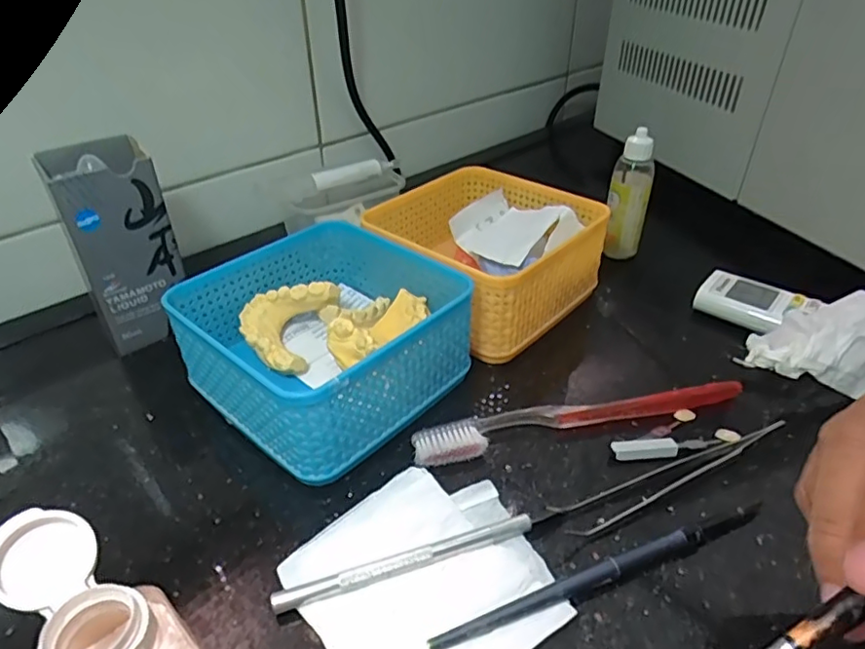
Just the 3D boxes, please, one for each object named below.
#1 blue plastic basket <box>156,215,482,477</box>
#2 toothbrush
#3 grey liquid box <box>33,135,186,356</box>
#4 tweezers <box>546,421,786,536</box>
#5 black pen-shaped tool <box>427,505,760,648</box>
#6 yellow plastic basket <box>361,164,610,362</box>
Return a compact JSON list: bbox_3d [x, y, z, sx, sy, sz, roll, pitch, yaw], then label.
[{"bbox_3d":[-0.061,0.007,0.333,0.129,0.066,0.129,27,43,33],"label":"blue plastic basket"},{"bbox_3d":[0.081,0.049,0.316,0.186,0.012,0.021,-8,36,-11],"label":"toothbrush"},{"bbox_3d":[-0.198,-0.050,0.371,0.058,0.123,0.056,-21,40,-26],"label":"grey liquid box"},{"bbox_3d":[0.122,0.073,0.285,0.131,0.010,0.019,-14,37,-19],"label":"tweezers"},{"bbox_3d":[0.076,0.104,0.244,0.162,0.009,0.008,-13,37,-17],"label":"black pen-shaped tool"},{"bbox_3d":[0.034,-0.048,0.410,0.131,0.073,0.131,28,44,35],"label":"yellow plastic basket"}]

